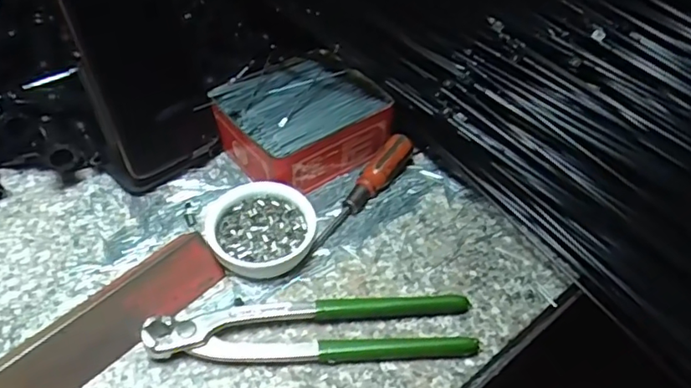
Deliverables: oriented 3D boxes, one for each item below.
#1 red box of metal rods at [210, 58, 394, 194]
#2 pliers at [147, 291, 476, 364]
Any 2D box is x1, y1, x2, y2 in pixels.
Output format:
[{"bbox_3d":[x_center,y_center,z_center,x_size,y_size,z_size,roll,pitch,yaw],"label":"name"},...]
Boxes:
[{"bbox_3d":[-0.034,-0.060,0.476,0.121,0.041,0.101,-29,55,-27],"label":"red box of metal rods"},{"bbox_3d":[-0.020,0.082,0.372,0.197,0.017,0.045,-2,47,-5],"label":"pliers"}]

